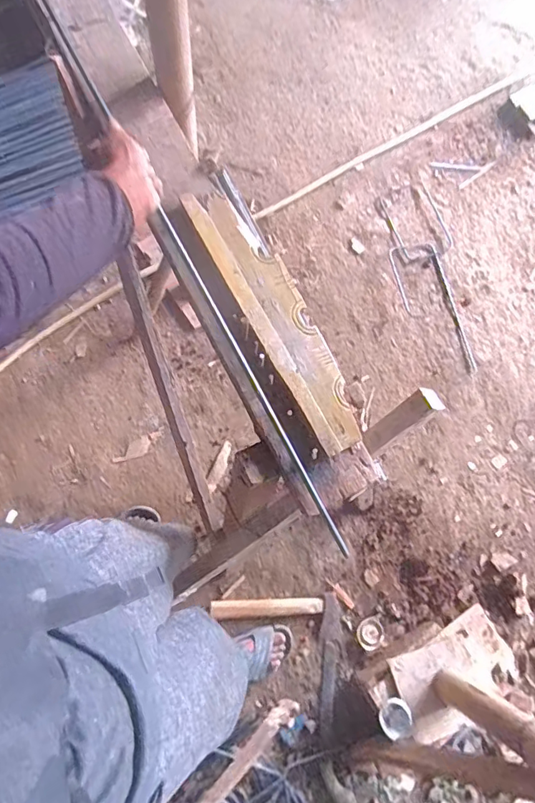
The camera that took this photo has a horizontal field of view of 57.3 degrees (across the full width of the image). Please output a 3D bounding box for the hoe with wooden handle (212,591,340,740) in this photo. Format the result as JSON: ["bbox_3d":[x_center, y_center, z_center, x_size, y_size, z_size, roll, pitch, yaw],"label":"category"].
[{"bbox_3d":[0.034,0.701,1.293,0.340,0.039,0.342,-4,77,-1],"label":"hoe with wooden handle"}]

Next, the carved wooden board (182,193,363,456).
[{"bbox_3d":[0.011,-0.133,0.711,0.087,0.025,0.438,-27,79,-10],"label":"carved wooden board"}]

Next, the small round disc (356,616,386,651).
[{"bbox_3d":[0.279,0.627,1.321,0.075,0.011,0.073,1,76,-4],"label":"small round disc"}]

